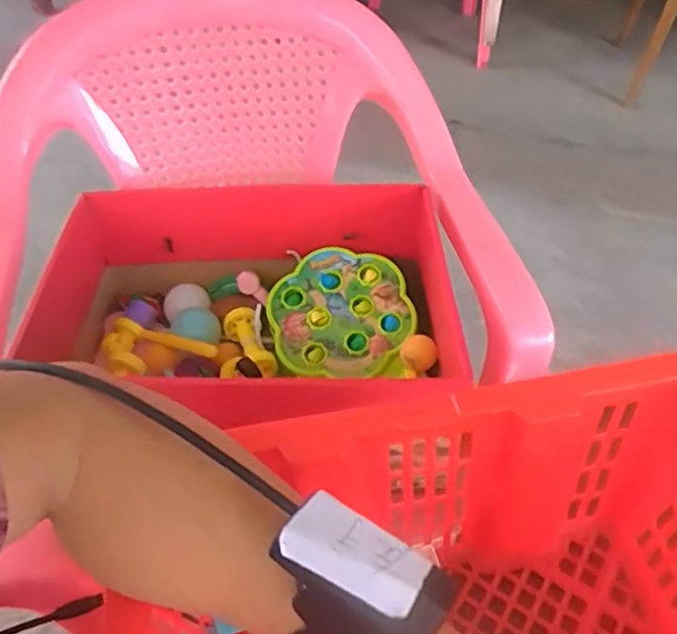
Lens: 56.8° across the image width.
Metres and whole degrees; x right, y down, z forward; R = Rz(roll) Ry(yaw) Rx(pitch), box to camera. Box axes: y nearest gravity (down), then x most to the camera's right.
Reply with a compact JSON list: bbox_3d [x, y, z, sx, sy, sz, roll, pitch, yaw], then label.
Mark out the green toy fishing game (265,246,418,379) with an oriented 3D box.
[{"bbox_3d":[0.003,0.000,0.720,0.156,0.032,0.156,-1,68,4],"label":"green toy fishing game"}]

